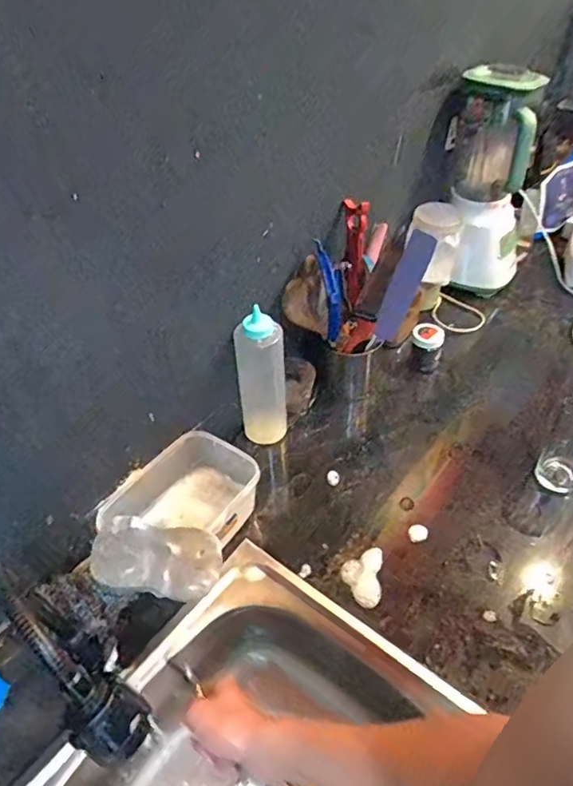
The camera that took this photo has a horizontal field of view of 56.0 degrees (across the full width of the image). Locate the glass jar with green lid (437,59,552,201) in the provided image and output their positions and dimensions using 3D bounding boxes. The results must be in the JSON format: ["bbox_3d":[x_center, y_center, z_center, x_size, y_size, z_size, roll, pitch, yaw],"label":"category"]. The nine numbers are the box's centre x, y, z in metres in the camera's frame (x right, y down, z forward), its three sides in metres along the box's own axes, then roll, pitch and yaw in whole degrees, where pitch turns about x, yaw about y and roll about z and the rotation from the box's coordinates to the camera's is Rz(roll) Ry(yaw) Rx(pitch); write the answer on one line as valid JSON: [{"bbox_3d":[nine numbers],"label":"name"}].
[{"bbox_3d":[0.371,-0.478,1.004,0.164,0.223,0.120,20,48,20],"label":"glass jar with green lid"}]

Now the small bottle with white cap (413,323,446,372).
[{"bbox_3d":[0.253,-0.084,0.973,0.055,0.068,0.056,16,46,16],"label":"small bottle with white cap"}]

